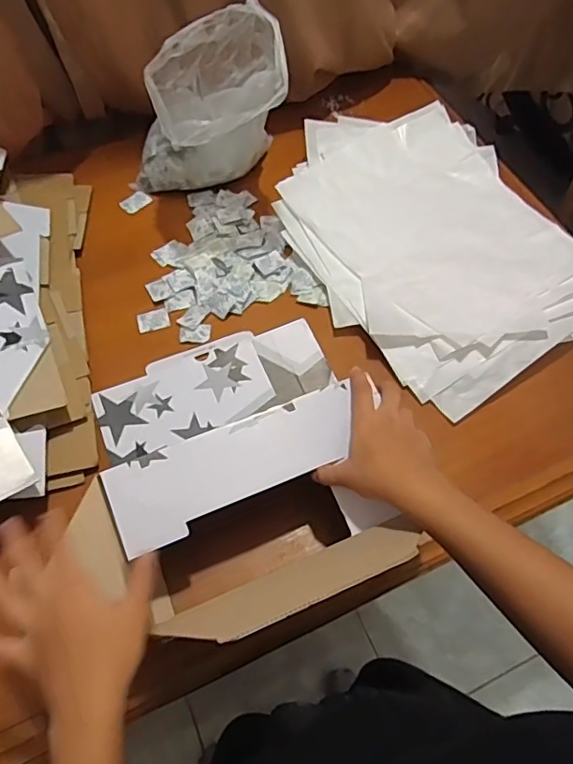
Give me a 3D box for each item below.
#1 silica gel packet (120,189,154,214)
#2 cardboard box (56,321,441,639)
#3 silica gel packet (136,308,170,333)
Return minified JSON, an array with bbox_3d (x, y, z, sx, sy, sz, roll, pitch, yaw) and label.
[{"bbox_3d":[-0.222,-0.265,0.821,0.042,0.005,0.033,-39,68,-21],"label":"silica gel packet"},{"bbox_3d":[-0.060,0.071,0.595,0.269,0.124,0.311,-14,61,-8],"label":"cardboard box"},{"bbox_3d":[-0.172,-0.079,0.720,0.040,0.005,0.028,-18,62,-11],"label":"silica gel packet"}]

